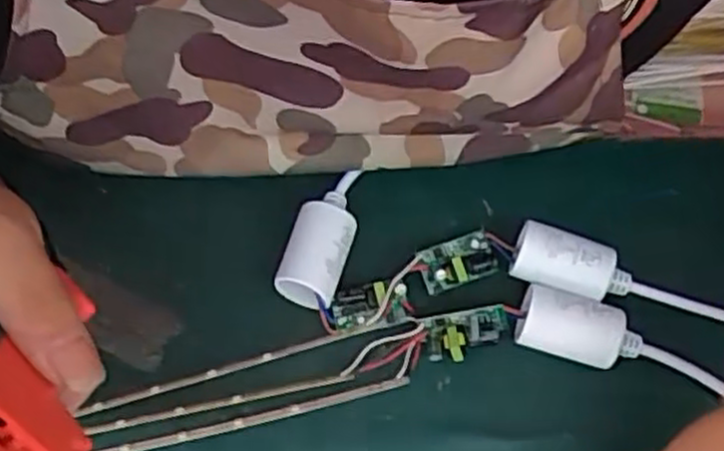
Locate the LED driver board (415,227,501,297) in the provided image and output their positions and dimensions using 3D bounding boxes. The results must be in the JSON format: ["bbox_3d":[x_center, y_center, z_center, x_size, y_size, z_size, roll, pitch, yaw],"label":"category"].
[{"bbox_3d":[0.045,0.016,0.360,0.036,0.012,0.023,-20,72,-9],"label":"LED driver board"}]

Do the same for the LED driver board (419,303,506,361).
[{"bbox_3d":[0.047,0.048,0.344,0.035,0.014,0.019,-12,71,-6],"label":"LED driver board"}]

